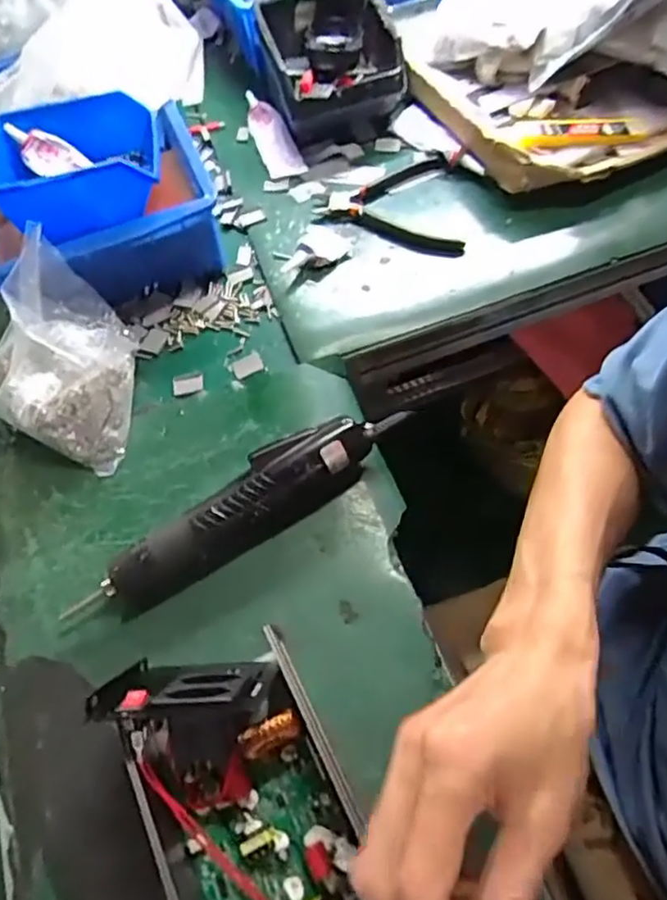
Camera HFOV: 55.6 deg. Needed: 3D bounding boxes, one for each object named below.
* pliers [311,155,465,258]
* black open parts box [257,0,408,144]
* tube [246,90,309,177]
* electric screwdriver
[{"bbox_3d":[0.067,-0.241,0.605,0.140,0.013,0.112,17,65,14],"label":"pliers"},{"bbox_3d":[-0.001,-0.386,0.645,0.125,0.088,0.140,-15,61,-4],"label":"black open parts box"},{"bbox_3d":[-0.068,-0.330,0.657,0.035,0.018,0.125,-24,62,-7],"label":"tube"},{"bbox_3d":[-0.065,0.043,0.451,0.264,0.047,0.045,-30,63,-12],"label":"electric screwdriver"}]

